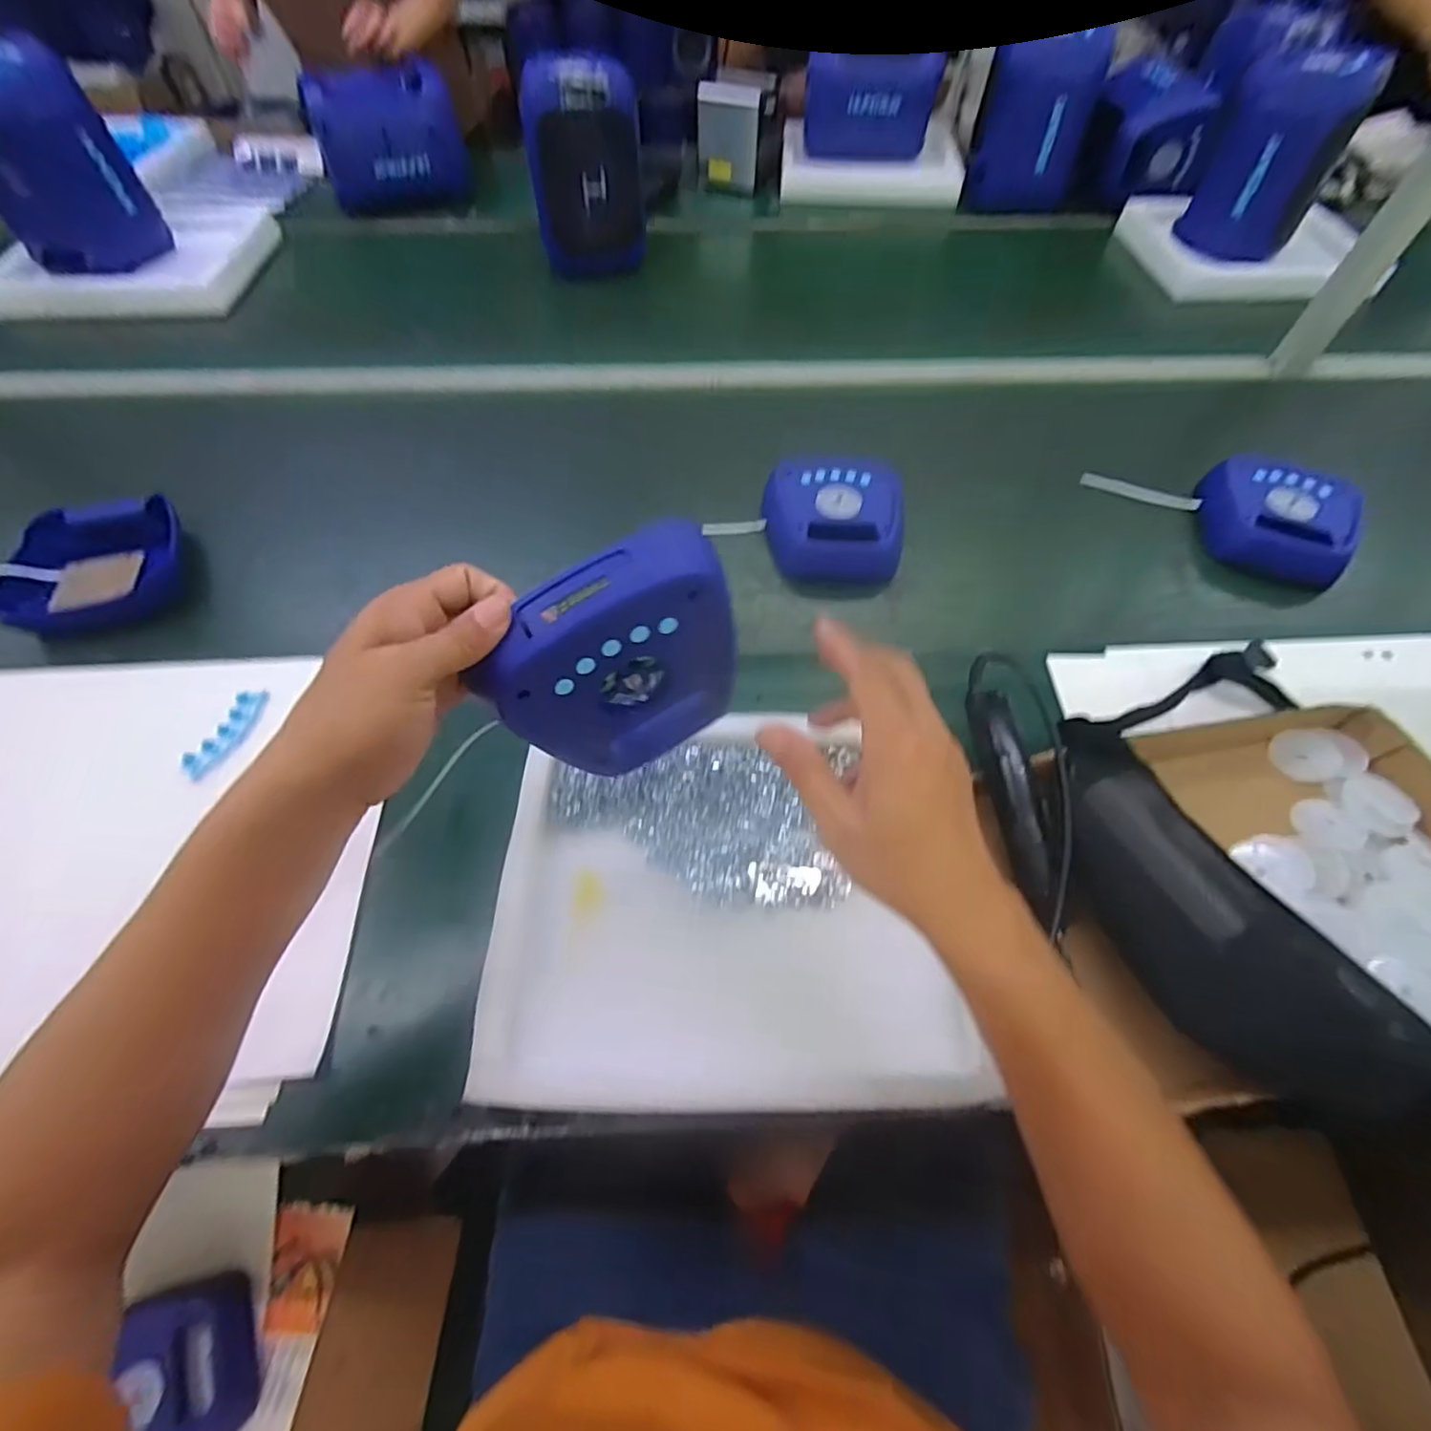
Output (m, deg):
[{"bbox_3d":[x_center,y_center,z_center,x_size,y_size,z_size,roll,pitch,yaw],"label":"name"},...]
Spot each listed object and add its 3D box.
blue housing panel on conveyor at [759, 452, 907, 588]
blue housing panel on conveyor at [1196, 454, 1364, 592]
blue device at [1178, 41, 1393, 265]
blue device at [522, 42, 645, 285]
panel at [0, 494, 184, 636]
[{"bbox_3d":[0.141,-0.234,0.759,0.167,0.045,0.174,6,57,3],"label":"blue housing panel on conveyor"},{"bbox_3d":[0.661,-0.235,0.771,0.159,0.064,0.162,15,58,9],"label":"blue housing panel on conveyor"},{"bbox_3d":[0.897,-0.908,1.049,0.187,0.239,0.182,29,61,17],"label":"blue device"},{"bbox_3d":[-0.206,-0.875,1.058,0.169,0.293,0.119,-3,57,-3],"label":"blue device"},{"bbox_3d":[-0.686,-0.156,0.711,0.164,0.073,0.178,7,57,4],"label":"panel"}]

